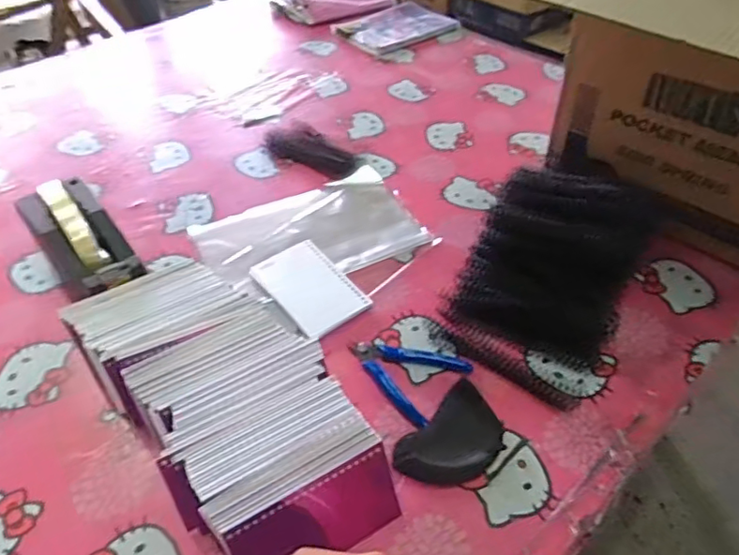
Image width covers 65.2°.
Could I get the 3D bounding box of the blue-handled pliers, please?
[{"bbox_3d":[0.033,0.090,0.571,0.106,0.012,0.087,28,52,26],"label":"blue-handled pliers"}]

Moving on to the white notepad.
[{"bbox_3d":[-0.067,0.010,0.650,0.084,0.013,0.126,-29,52,-25],"label":"white notepad"}]

